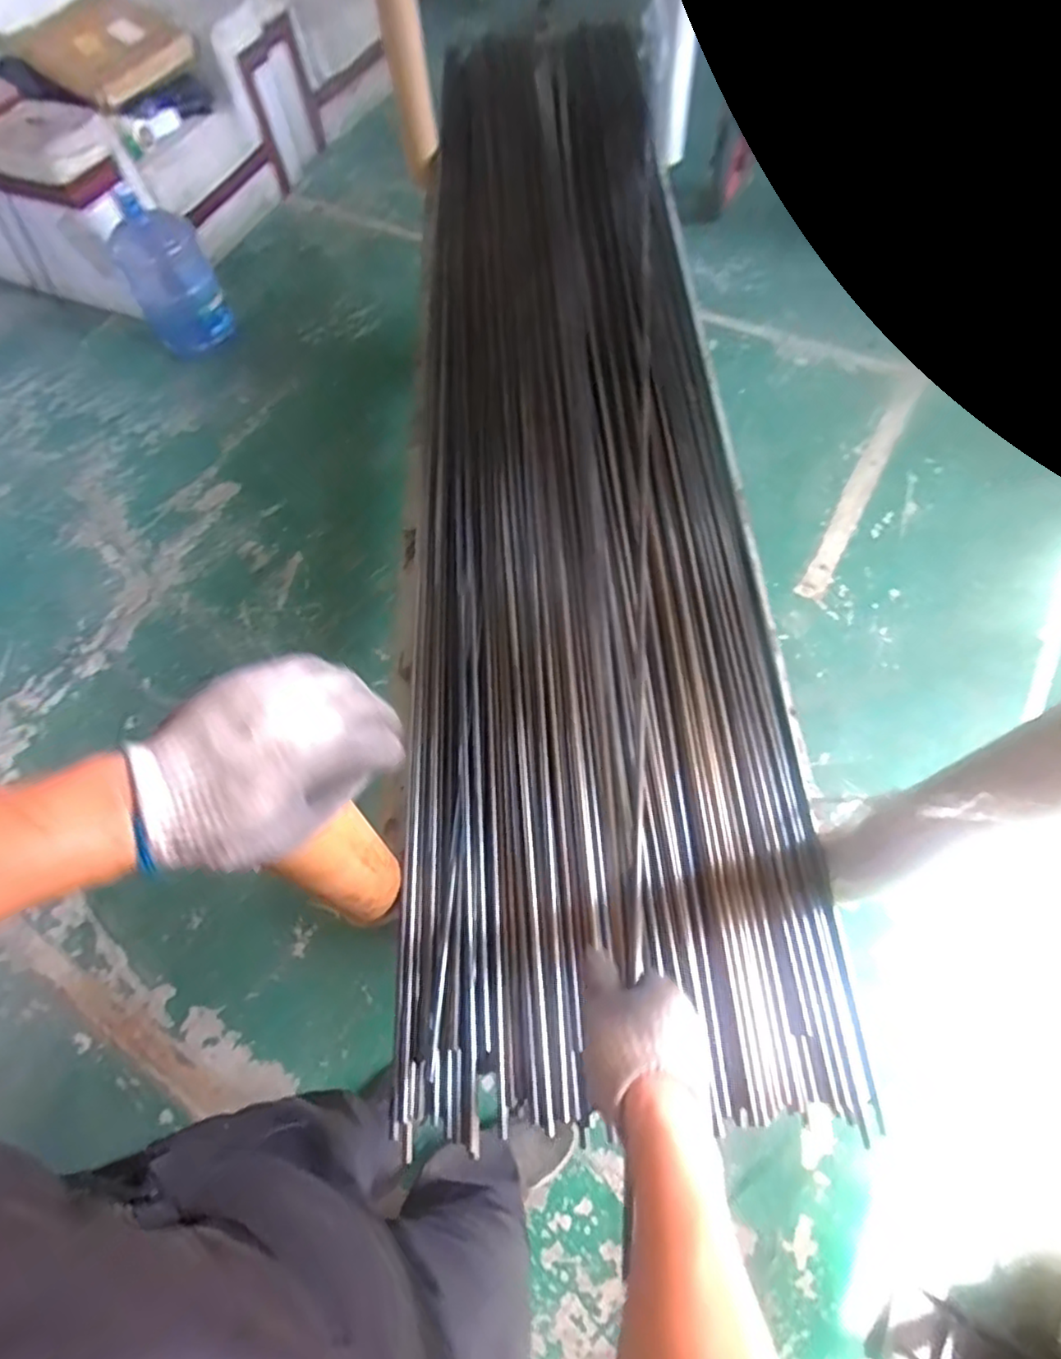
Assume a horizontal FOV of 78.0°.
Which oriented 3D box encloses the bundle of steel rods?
[{"bbox_3d":[0.059,-0.522,1.166,0.500,0.088,2.195,-4,65,1],"label":"bundle of steel rods"}]

